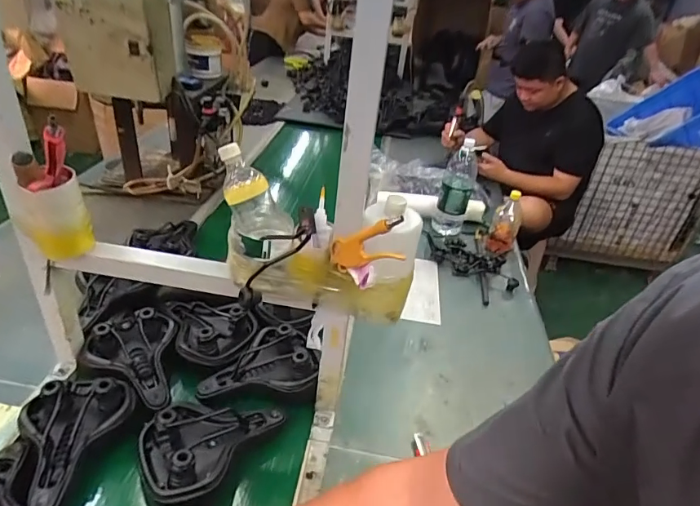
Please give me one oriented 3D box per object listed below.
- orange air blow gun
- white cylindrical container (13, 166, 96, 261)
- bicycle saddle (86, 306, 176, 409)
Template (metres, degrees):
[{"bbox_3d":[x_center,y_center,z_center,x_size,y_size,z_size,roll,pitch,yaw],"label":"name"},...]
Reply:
[{"bbox_3d":[0.032,-0.006,0.700,0.070,0.137,0.022,52,34,-13],"label":"orange air blow gun"},{"bbox_3d":[-0.495,-0.064,0.785,0.099,0.128,0.082,-19,41,-35],"label":"white cylindrical container"},{"bbox_3d":[-0.433,0.206,0.947,0.178,0.068,0.243,-12,37,-27],"label":"bicycle saddle"}]

